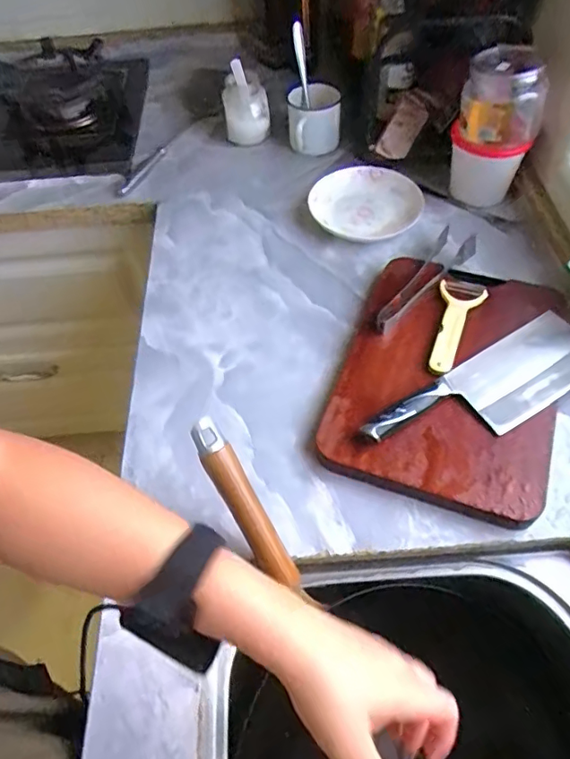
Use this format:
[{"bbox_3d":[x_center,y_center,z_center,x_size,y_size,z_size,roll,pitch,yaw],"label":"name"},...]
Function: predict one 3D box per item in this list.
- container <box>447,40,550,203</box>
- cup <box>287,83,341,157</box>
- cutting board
[{"bbox_3d":[0.307,-0.367,0.779,0.110,0.183,0.089,13,56,13],"label":"container"},{"bbox_3d":[0.051,-0.460,0.941,0.092,0.085,0.106,0,54,5],"label":"cup"},{"bbox_3d":[0.196,-0.012,0.640,0.240,0.028,0.338,14,56,15],"label":"cutting board"}]

